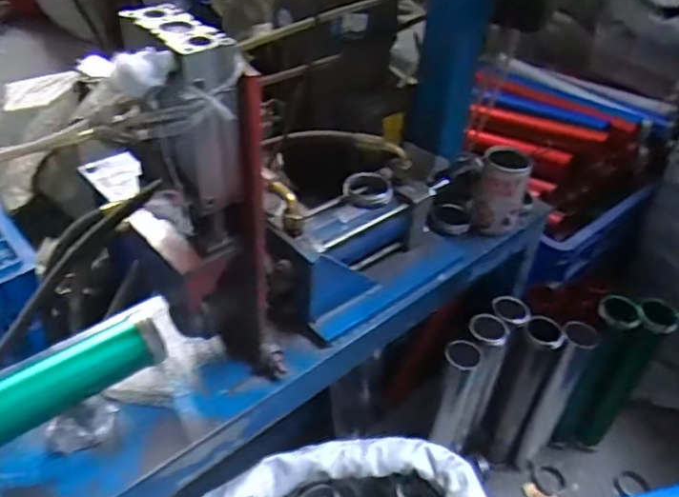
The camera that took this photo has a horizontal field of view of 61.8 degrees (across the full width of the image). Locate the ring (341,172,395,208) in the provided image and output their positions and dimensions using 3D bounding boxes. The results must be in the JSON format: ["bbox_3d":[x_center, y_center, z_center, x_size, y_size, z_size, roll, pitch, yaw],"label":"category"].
[{"bbox_3d":[0.036,-0.073,0.701,0.060,0.021,0.060,3,39,-3],"label":"ring"}]

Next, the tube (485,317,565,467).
[{"bbox_3d":[0.290,0.247,0.930,0.064,0.321,0.045,24,43,21],"label":"tube"}]

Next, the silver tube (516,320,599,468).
[{"bbox_3d":[0.348,0.243,0.922,0.052,0.323,0.055,28,44,25],"label":"silver tube"}]

